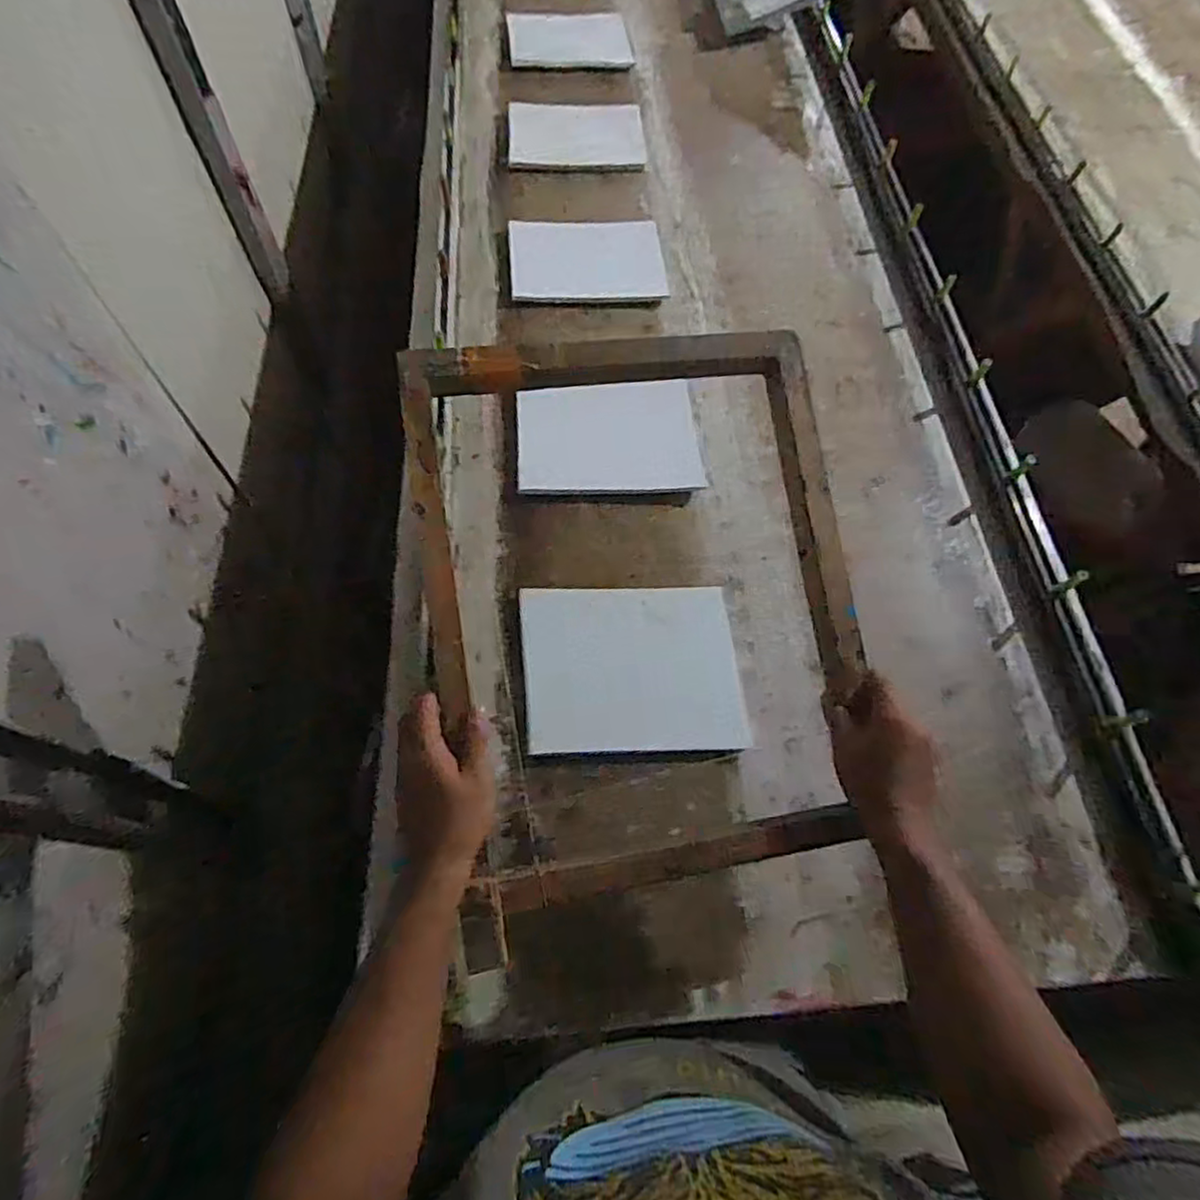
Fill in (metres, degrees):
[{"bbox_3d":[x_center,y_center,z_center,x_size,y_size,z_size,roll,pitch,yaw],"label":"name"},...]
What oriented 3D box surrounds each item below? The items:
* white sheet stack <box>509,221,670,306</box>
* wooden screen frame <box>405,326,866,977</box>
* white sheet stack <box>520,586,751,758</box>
[{"bbox_3d":[-0.022,-0.618,1.210,0.273,0.018,0.213,-3,68,-4],"label":"white sheet stack"},{"bbox_3d":[0.046,0.000,0.606,0.392,0.030,0.526,-8,79,-11],"label":"wooden screen frame"},{"bbox_3d":[0.041,0.086,0.865,0.275,0.014,0.224,-1,64,-6],"label":"white sheet stack"}]

